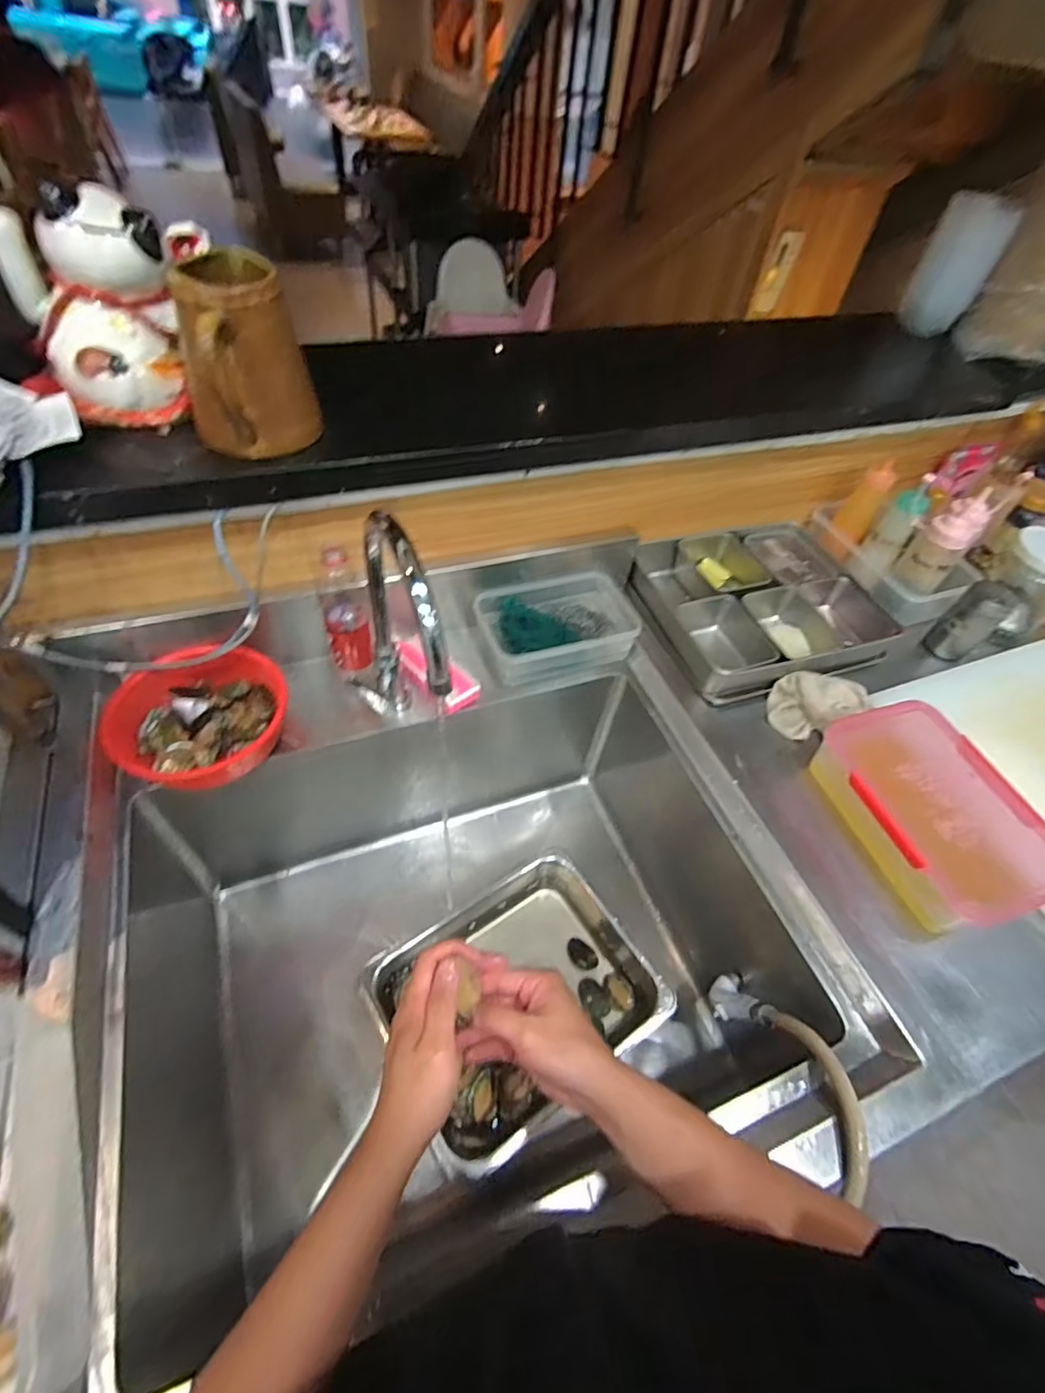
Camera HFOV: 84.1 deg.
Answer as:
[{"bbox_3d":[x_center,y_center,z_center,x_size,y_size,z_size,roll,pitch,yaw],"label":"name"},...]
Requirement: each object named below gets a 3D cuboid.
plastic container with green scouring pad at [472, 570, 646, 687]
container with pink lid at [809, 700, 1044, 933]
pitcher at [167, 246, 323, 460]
[{"bbox_3d":[0.053,-0.111,0.865,0.234,0.052,0.152,-14,54,-17],"label":"plastic container with green scouring pad"},{"bbox_3d":[0.477,0.133,0.679,0.175,0.088,0.251,-10,53,-14],"label":"container with pink lid"},{"bbox_3d":[-0.271,-0.326,0.570,0.119,0.147,0.148,-18,55,-19],"label":"pitcher"}]

